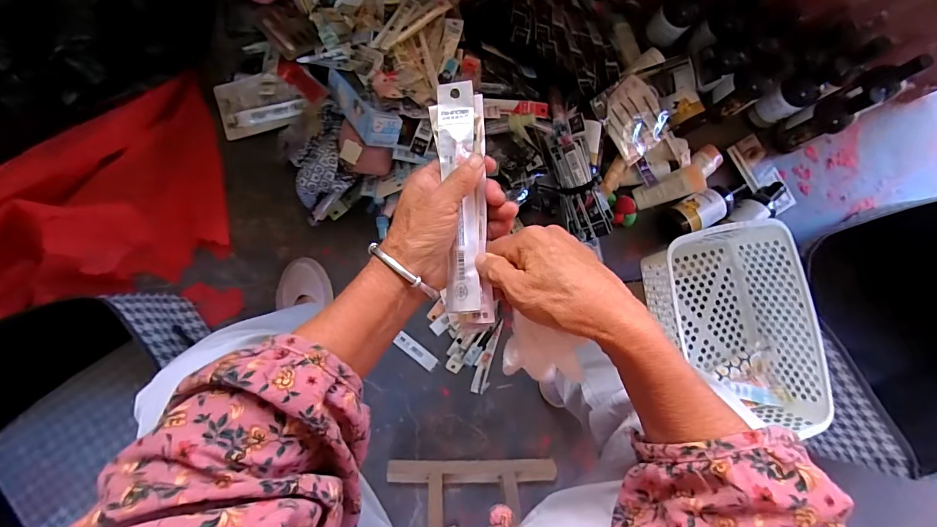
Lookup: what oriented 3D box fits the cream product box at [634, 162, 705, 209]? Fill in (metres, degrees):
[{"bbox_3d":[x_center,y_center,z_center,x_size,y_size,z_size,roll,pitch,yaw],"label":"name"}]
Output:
[{"bbox_3d":[0.374,-0.141,0.764,0.125,0.033,0.048,-21,88,14],"label":"cream product box"}]

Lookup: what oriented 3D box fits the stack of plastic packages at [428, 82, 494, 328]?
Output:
[{"bbox_3d":[-0.004,-0.042,0.320,0.036,0.018,0.188,-4,92,-8],"label":"stack of plastic packages"}]

